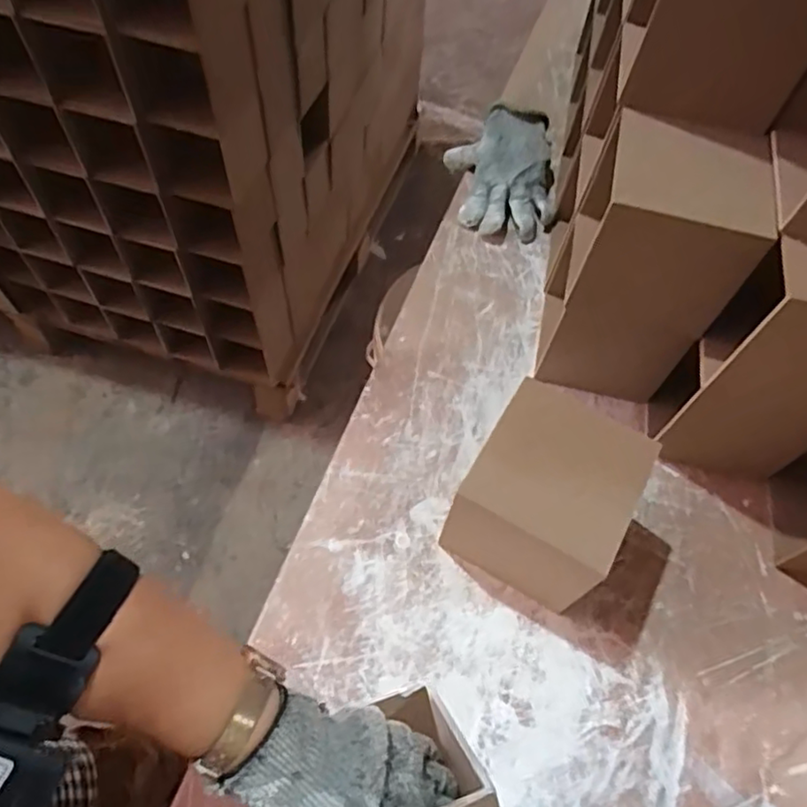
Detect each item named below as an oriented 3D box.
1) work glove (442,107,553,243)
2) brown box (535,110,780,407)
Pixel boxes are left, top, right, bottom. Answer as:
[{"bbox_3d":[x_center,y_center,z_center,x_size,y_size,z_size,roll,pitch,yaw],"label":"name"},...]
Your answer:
[{"bbox_3d":[0.114,-0.260,0.714,0.120,0.040,0.173,-3,58,-6],"label":"work glove"},{"bbox_3d":[0.193,-0.109,0.524,0.108,0.208,0.115,11,58,3],"label":"brown box"}]

